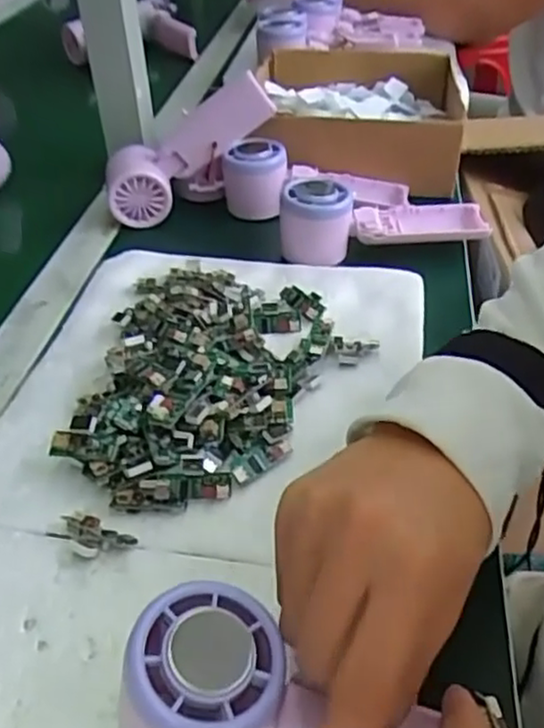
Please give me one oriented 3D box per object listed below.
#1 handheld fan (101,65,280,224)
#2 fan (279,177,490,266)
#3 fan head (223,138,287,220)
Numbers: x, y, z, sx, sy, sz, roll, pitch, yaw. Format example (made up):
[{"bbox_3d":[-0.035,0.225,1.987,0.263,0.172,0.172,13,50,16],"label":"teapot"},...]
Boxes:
[{"bbox_3d":[-0.076,-0.188,0.611,0.163,0.058,0.058,-36,42,6],"label":"handheld fan"},{"bbox_3d":[0.089,-0.121,0.559,0.165,0.047,0.050,-7,40,-5],"label":"fan"},{"bbox_3d":[-0.015,-0.165,0.622,0.056,0.056,0.050,-4,39,-1],"label":"fan head"}]

